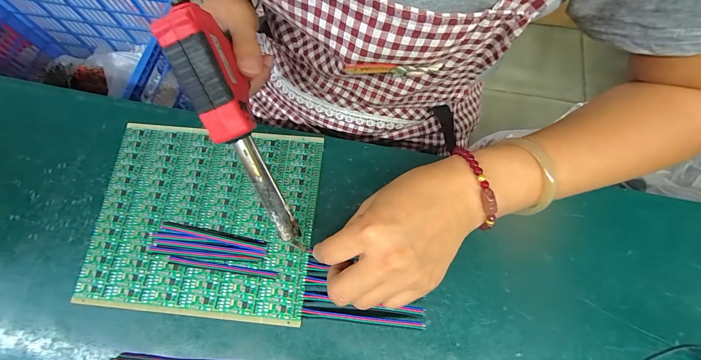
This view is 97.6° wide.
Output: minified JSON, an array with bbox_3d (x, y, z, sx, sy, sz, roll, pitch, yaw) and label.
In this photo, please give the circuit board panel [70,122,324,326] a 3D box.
[{"bbox_3d":[-0.130,0.031,0.275,0.191,0.004,0.163,5,74,3],"label":"circuit board panel"}]

